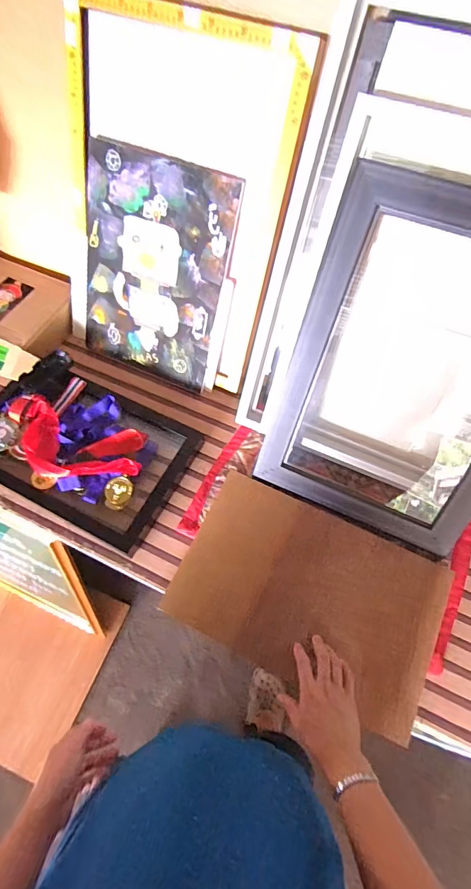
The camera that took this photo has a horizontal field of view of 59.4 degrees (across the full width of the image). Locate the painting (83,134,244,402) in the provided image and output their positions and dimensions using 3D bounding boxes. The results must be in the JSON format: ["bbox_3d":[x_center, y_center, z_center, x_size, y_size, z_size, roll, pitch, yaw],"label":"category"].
[{"bbox_3d":[-0.163,-0.324,0.805,0.294,0.390,0.013,25,36,12],"label":"painting"}]

